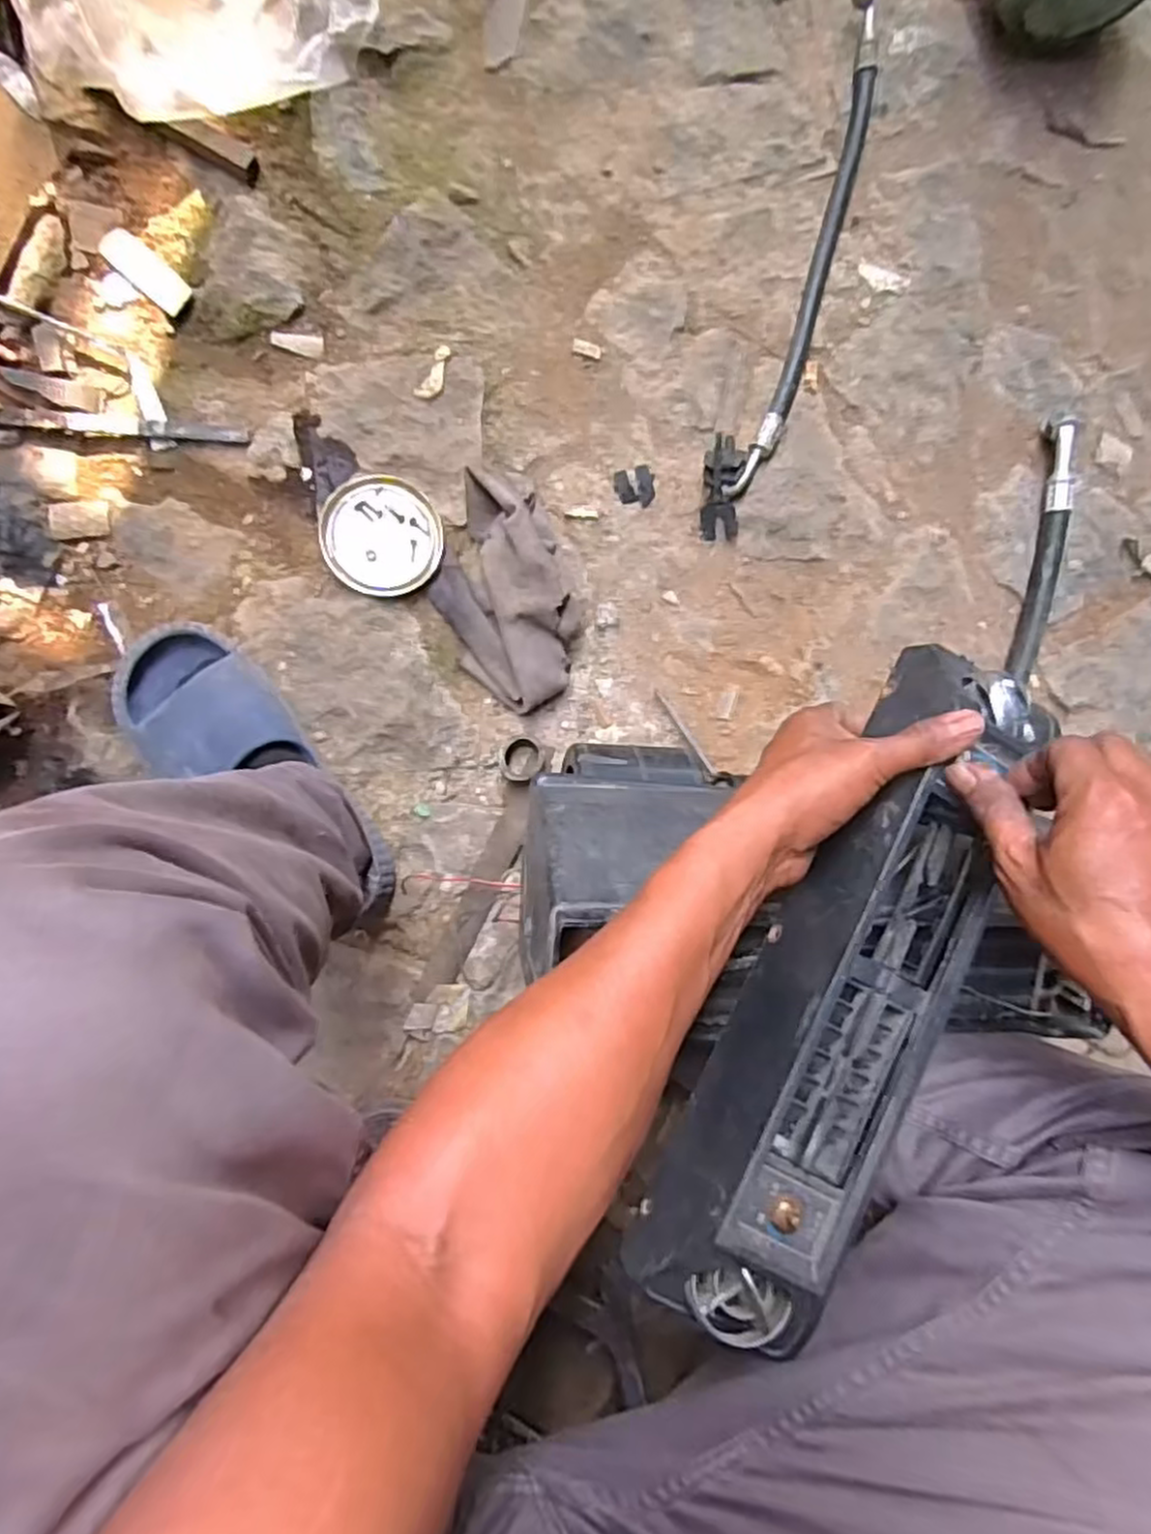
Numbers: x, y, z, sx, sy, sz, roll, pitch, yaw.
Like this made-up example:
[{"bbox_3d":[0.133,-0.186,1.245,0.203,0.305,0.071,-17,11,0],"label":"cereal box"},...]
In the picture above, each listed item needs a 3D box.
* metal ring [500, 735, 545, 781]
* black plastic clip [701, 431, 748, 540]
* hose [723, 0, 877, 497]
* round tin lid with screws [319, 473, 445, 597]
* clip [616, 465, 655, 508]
[{"bbox_3d":[-0.050,-0.008,0.706,0.042,0.020,0.039,-35,96,-4],"label":"metal ring"},{"bbox_3d":[0.144,-0.269,0.737,0.038,0.021,0.095,0,106,-7],"label":"black plastic clip"},{"bbox_3d":[0.231,-0.494,0.742,0.052,0.032,0.485,15,91,-7],"label":"hose"},{"bbox_3d":[-0.174,-0.208,0.685,0.103,0.018,0.102,0,92,-6],"label":"round tin lid with screws"},{"bbox_3d":[0.059,-0.272,0.739,0.038,0.006,0.038,-7,93,-6],"label":"clip"}]

